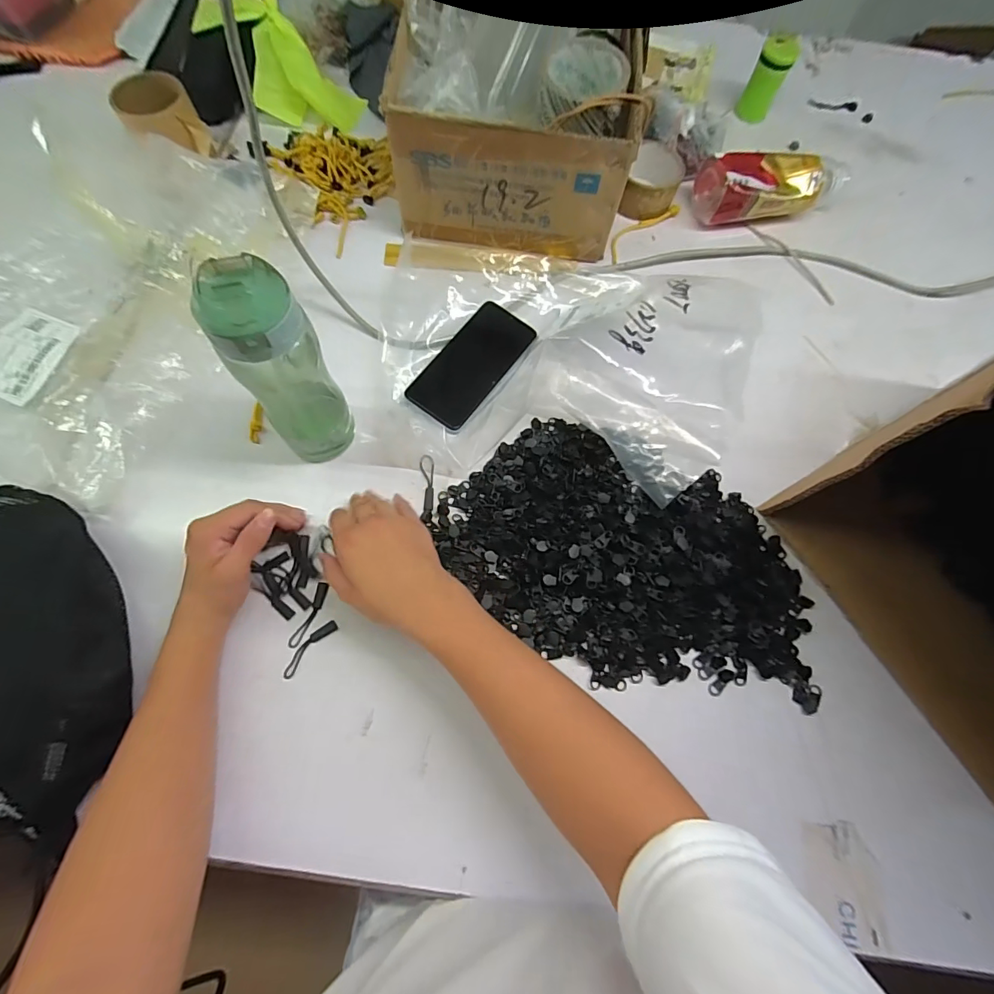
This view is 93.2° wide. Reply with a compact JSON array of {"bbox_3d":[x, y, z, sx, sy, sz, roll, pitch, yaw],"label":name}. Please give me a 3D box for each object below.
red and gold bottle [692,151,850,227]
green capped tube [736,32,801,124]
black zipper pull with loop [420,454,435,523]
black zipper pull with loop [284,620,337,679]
[{"bbox_3d":[0.354,-0.395,0.601,0.183,0.063,0.061,-6,71,-5],"label":"red and gold bottle"},{"bbox_3d":[0.378,-0.584,0.661,0.044,0.093,0.041,28,72,7],"label":"green capped tube"},{"bbox_3d":[-0.072,-0.010,0.481,0.015,0.007,0.073,-1,71,-3],"label":"black zipper pull with loop"},{"bbox_3d":[-0.168,0.135,0.422,0.013,0.005,0.059,38,73,10],"label":"black zipper pull with loop"}]

